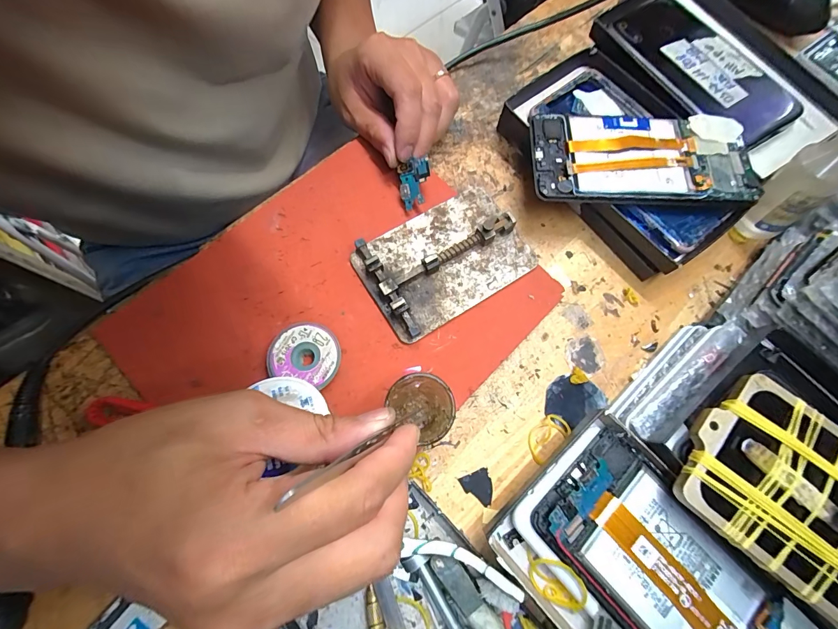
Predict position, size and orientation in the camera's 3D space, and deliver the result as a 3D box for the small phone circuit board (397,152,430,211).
[{"bbox_3d":[-0.003,-0.097,0.276,0.024,0.004,0.034,-7,91,12],"label":"small phone circuit board"}]

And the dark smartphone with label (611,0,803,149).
[{"bbox_3d":[0.224,-0.200,0.296,0.076,0.007,0.149,-28,75,-11],"label":"dark smartphone with label"}]

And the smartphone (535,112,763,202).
[{"bbox_3d":[0.154,-0.111,0.263,0.146,0.014,0.071,0,72,-2],"label":"smartphone"}]

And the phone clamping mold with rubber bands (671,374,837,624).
[{"bbox_3d":[0.205,0.105,0.173,0.157,0.012,0.077,40,79,13],"label":"phone clamping mold with rubber bands"}]

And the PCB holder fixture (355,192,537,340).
[{"bbox_3d":[0.018,-0.041,0.266,0.114,0.018,0.079,-31,76,-11],"label":"PCB holder fixture"}]

